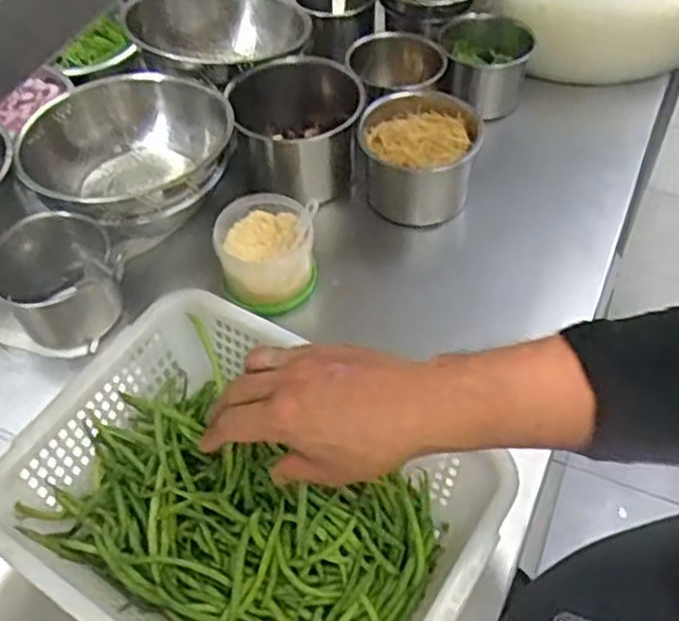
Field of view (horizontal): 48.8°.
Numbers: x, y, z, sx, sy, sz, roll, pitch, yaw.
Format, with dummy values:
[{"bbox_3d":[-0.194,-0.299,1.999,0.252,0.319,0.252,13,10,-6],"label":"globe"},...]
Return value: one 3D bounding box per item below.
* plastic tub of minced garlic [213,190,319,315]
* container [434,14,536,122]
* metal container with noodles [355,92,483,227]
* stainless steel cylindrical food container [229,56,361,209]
[{"bbox_3d":[-0.075,-0.057,0.765,0.094,0.082,0.099,-2,52,2],"label":"plastic tub of minced garlic"},{"bbox_3d":[0.175,-0.299,0.925,0.113,0.085,0.098,9,53,11],"label":"container"},{"bbox_3d":[0.087,-0.165,0.827,0.128,0.092,0.124,5,52,7],"label":"metal container with noodles"},{"bbox_3d":[-0.045,-0.204,0.857,0.144,0.117,0.133,-10,52,-4],"label":"stainless steel cylindrical food container"}]

